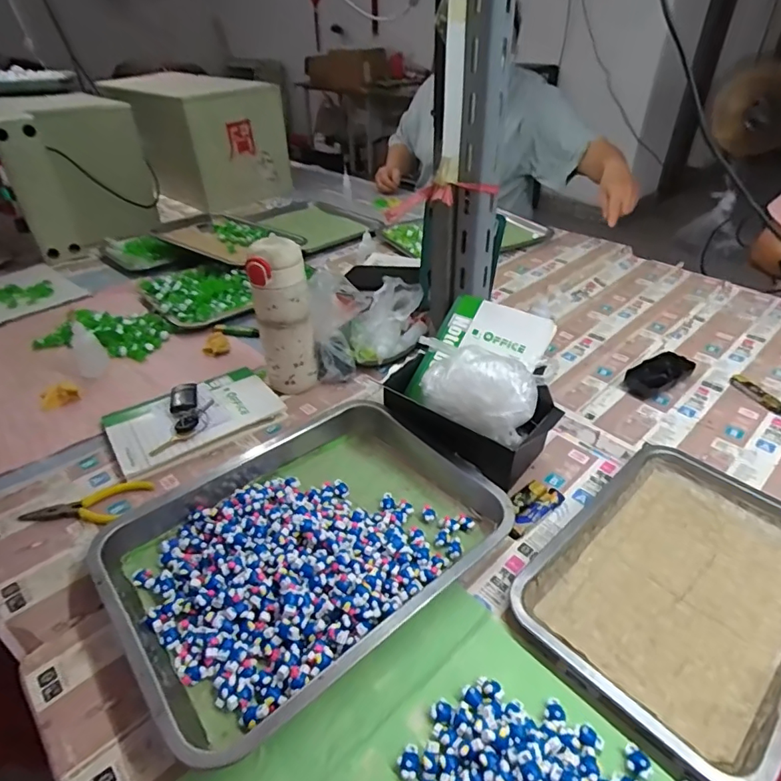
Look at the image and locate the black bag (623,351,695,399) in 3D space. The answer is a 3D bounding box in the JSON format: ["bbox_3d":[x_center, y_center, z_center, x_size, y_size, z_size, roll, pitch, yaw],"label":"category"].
[{"bbox_3d":[0.376,-0.024,0.710,0.096,0.032,0.052,-22,40,-26],"label":"black bag"}]

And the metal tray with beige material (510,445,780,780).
[{"bbox_3d":[0.279,0.169,0.471,0.308,0.028,0.202,-30,44,-33],"label":"metal tray with beige material"}]

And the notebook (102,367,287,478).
[{"bbox_3d":[-0.251,0.028,0.641,0.196,0.015,0.137,-27,36,-26],"label":"notebook"}]

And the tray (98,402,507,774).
[{"bbox_3d":[-0.077,0.142,0.499,0.359,0.049,0.274,-27,43,-31],"label":"tray"}]

